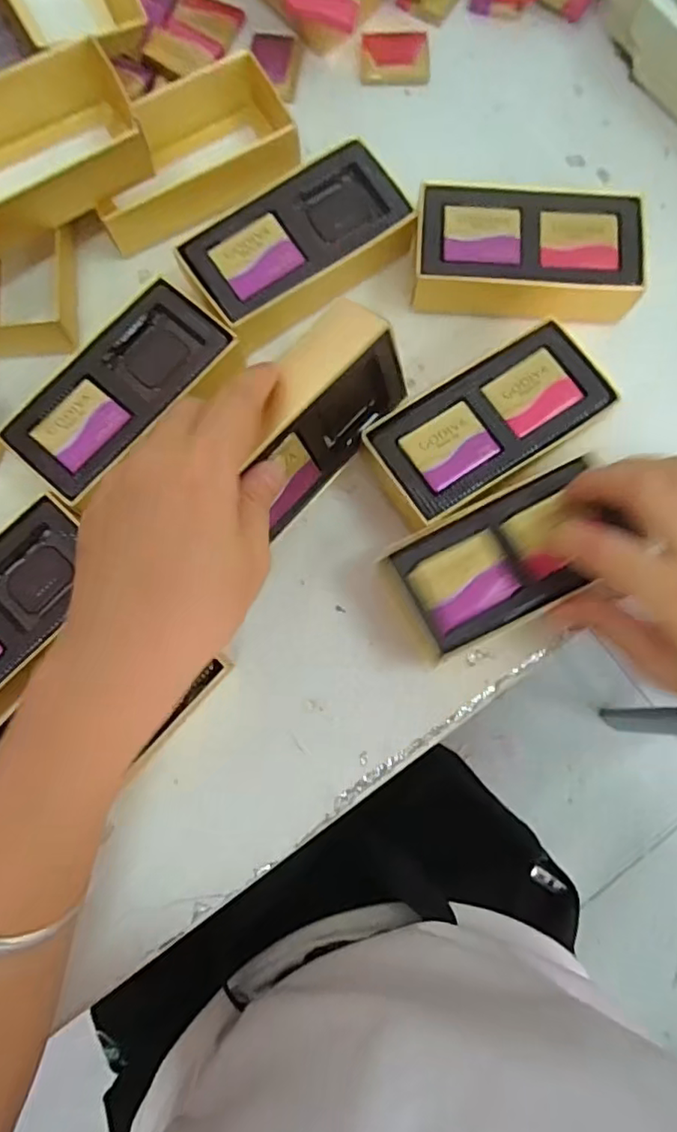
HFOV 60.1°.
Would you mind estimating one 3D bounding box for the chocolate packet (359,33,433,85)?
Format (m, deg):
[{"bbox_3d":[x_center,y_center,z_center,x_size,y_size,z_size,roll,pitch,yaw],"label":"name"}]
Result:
[{"bbox_3d":[0.034,-0.301,0.347,0.040,0.004,0.033,-1,80,0],"label":"chocolate packet"}]

